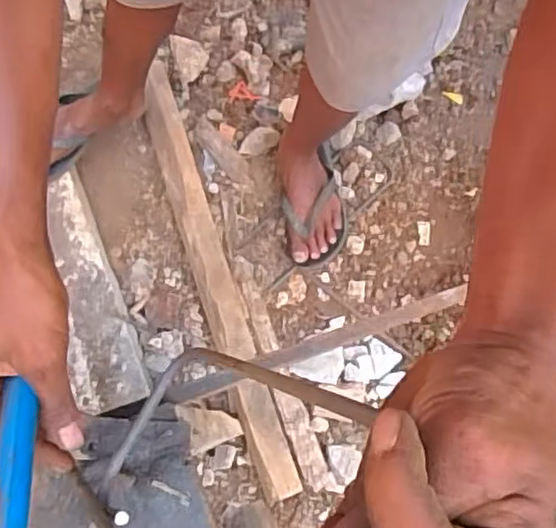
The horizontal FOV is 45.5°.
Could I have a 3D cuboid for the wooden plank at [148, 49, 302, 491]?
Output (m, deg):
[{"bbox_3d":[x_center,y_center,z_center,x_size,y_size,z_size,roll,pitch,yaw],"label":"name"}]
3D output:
[{"bbox_3d":[-0.129,0.013,1.265,0.085,0.047,0.848,-17,77,-4],"label":"wooden plank"}]

